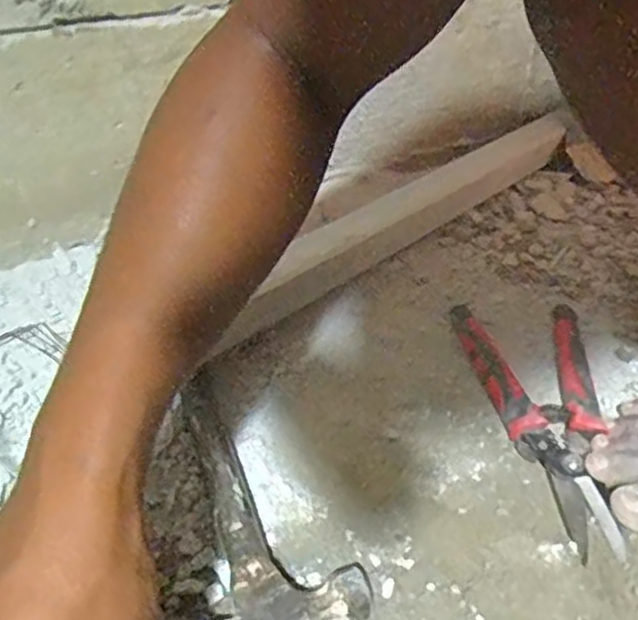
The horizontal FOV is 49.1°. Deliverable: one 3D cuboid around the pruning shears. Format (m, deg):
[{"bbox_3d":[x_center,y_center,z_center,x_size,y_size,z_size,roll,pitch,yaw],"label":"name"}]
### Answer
[{"bbox_3d":[0.149,0.067,0.465,0.089,0.022,0.201,0,36,0],"label":"pruning shears"}]

